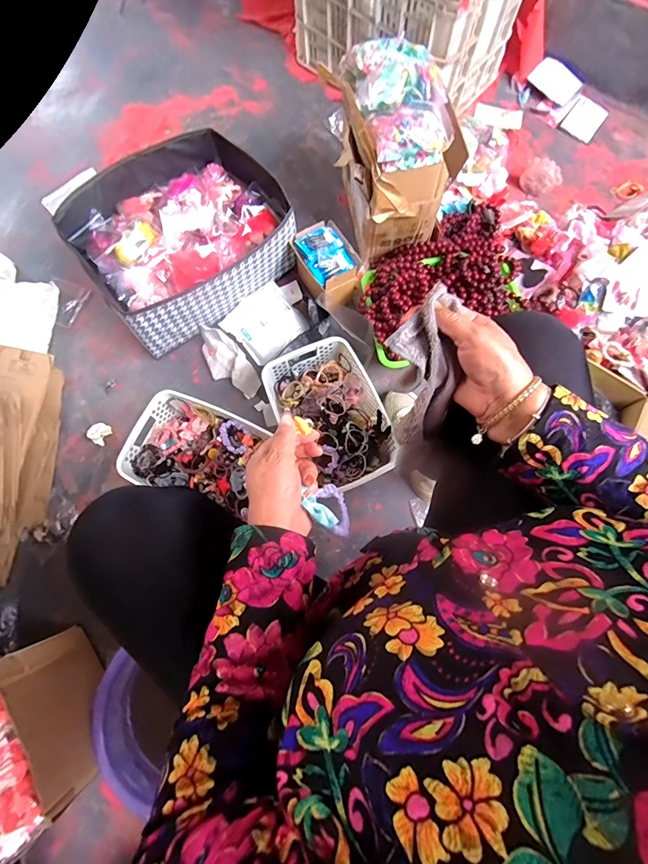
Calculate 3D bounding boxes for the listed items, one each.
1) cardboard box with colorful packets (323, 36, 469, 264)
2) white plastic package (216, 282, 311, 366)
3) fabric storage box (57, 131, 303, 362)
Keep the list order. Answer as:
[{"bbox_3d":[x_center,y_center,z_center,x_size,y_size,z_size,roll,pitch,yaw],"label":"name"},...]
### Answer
[{"bbox_3d":[0.134,-0.567,0.803,0.191,0.291,0.270,-19,76,-3],"label":"cardboard box with colorful packets"},{"bbox_3d":[-0.128,-0.248,0.879,0.160,0.028,0.147,-44,79,-9],"label":"white plastic package"},{"bbox_3d":[-0.302,-0.426,0.853,0.411,0.136,0.365,-37,78,-7],"label":"fabric storage box"}]

